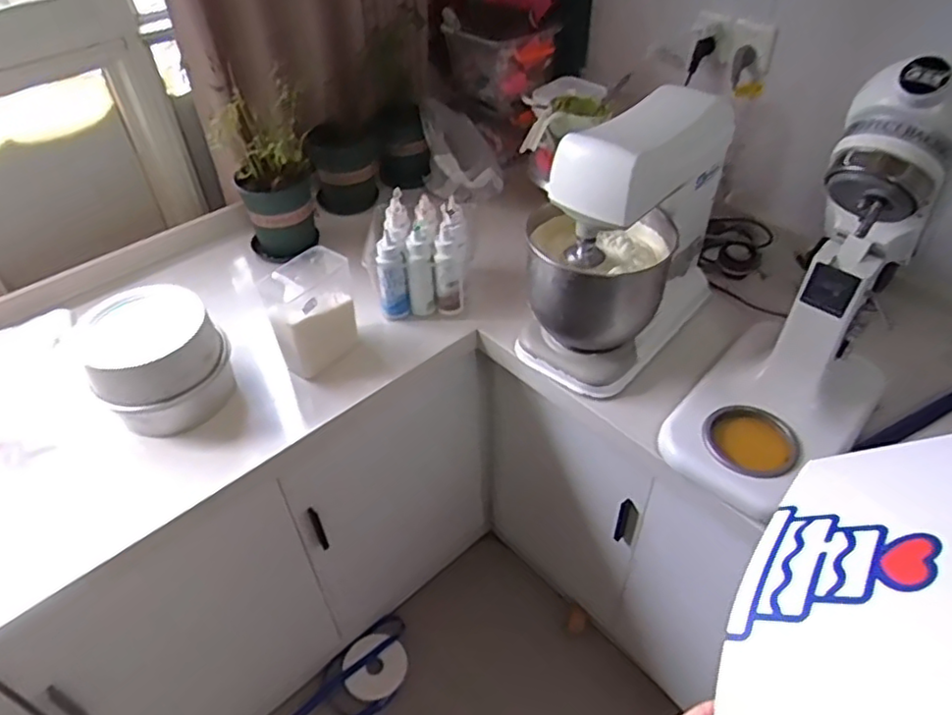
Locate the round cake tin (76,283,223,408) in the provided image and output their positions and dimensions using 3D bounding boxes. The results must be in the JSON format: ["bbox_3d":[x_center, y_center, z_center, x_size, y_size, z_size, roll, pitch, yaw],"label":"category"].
[{"bbox_3d":[-0.513,-0.029,1.028,0.193,0.088,0.204,-27,49,-24],"label":"round cake tin"}]

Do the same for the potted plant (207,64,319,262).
[{"bbox_3d":[-0.417,-0.395,1.320,0.156,0.356,0.172,-8,44,-7],"label":"potted plant"}]

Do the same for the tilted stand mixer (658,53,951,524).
[{"bbox_3d":[0.466,-0.094,0.864,0.234,0.522,0.398,33,54,31],"label":"tilted stand mixer"}]

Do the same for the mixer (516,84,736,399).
[{"bbox_3d":[0.237,-0.202,1.061,0.234,0.390,0.357,22,48,23],"label":"mixer"}]

